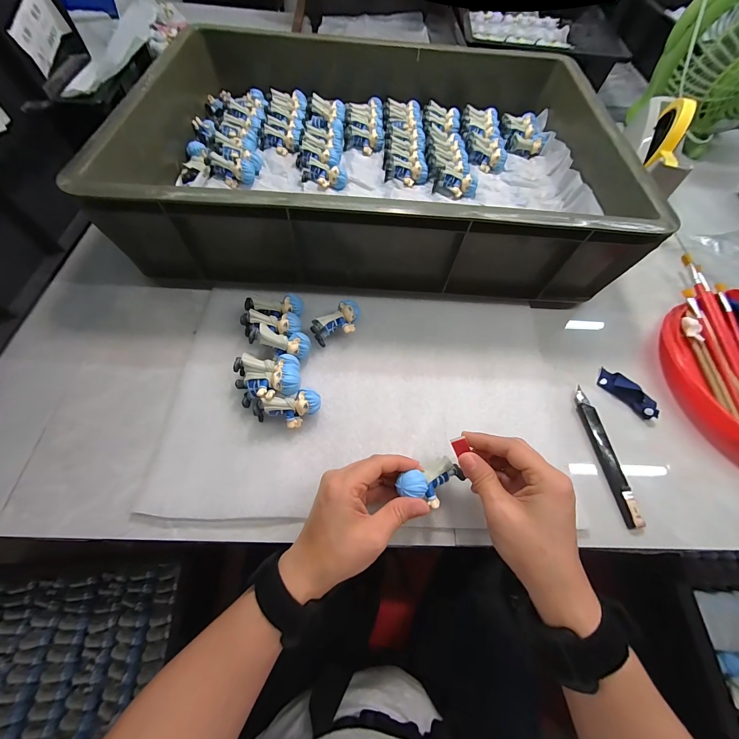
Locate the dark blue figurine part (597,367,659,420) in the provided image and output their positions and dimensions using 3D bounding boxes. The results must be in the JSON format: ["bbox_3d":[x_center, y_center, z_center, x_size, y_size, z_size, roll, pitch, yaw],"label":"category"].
[{"bbox_3d":[0.293,0.026,0.348,0.065,0.013,0.027,40,68,16],"label":"dark blue figurine part"}]

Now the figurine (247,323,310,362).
[{"bbox_3d":[-0.098,-0.030,0.333,0.067,0.033,0.034,17,63,-18],"label":"figurine"}]

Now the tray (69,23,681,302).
[{"bbox_3d":[0.008,-0.310,0.433,0.588,0.122,0.414,3,63,-2],"label":"tray"}]

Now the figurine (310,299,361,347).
[{"bbox_3d":[-0.036,-0.052,0.359,0.060,0.027,0.033,-37,71,-19],"label":"figurine"}]

